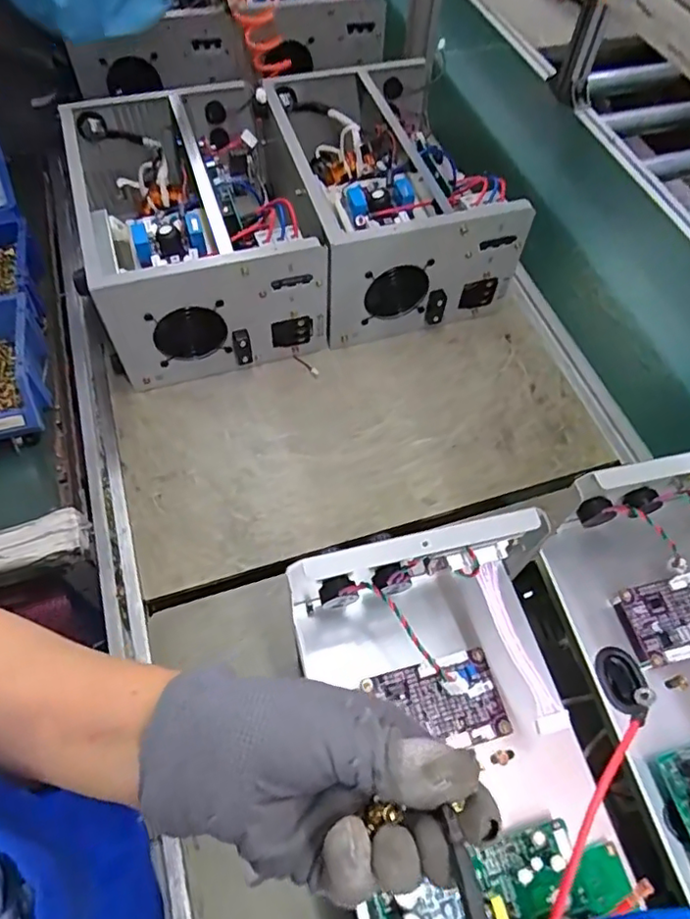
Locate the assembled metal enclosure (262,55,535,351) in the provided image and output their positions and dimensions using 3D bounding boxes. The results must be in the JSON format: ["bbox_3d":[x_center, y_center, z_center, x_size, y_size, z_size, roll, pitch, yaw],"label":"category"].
[{"bbox_3d":[0.047,-0.391,0.851,0.260,0.180,0.407,-15,62,-10],"label":"assembled metal enclosure"}]

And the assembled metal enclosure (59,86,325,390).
[{"bbox_3d":[-0.202,-0.319,0.798,0.279,0.180,0.384,-11,62,-8],"label":"assembled metal enclosure"}]

